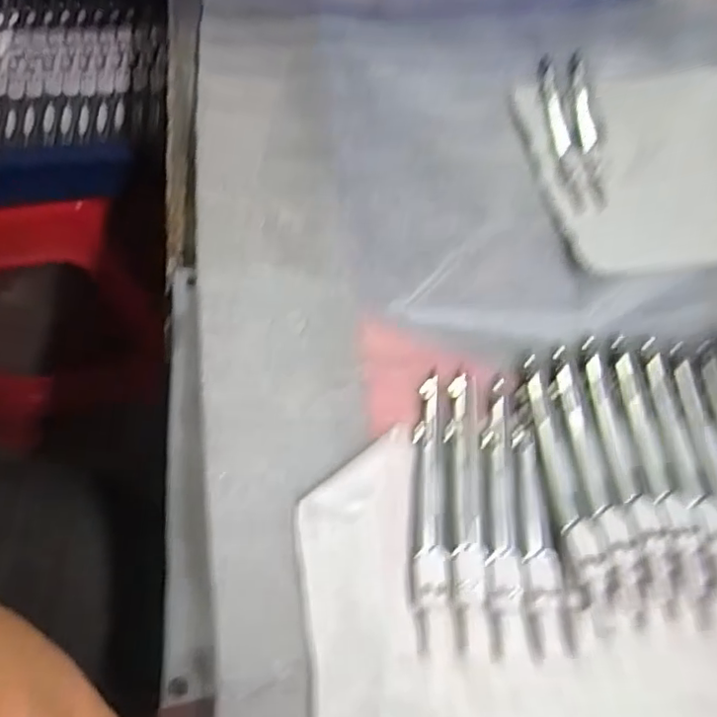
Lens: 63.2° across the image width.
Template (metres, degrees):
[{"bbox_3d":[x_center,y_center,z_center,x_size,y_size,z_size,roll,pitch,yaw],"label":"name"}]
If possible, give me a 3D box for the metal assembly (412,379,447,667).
[{"bbox_3d":[0.032,0.065,0.269,0.013,0.007,0.124,3,65,-1],"label":"metal assembly"}]

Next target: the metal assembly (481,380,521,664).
[{"bbox_3d":[0.065,0.069,0.273,0.014,0.005,0.124,4,65,0],"label":"metal assembly"}]

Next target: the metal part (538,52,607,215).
[{"bbox_3d":[0.139,-0.148,0.373,0.033,0.004,0.124,1,65,-2],"label":"metal part"}]

